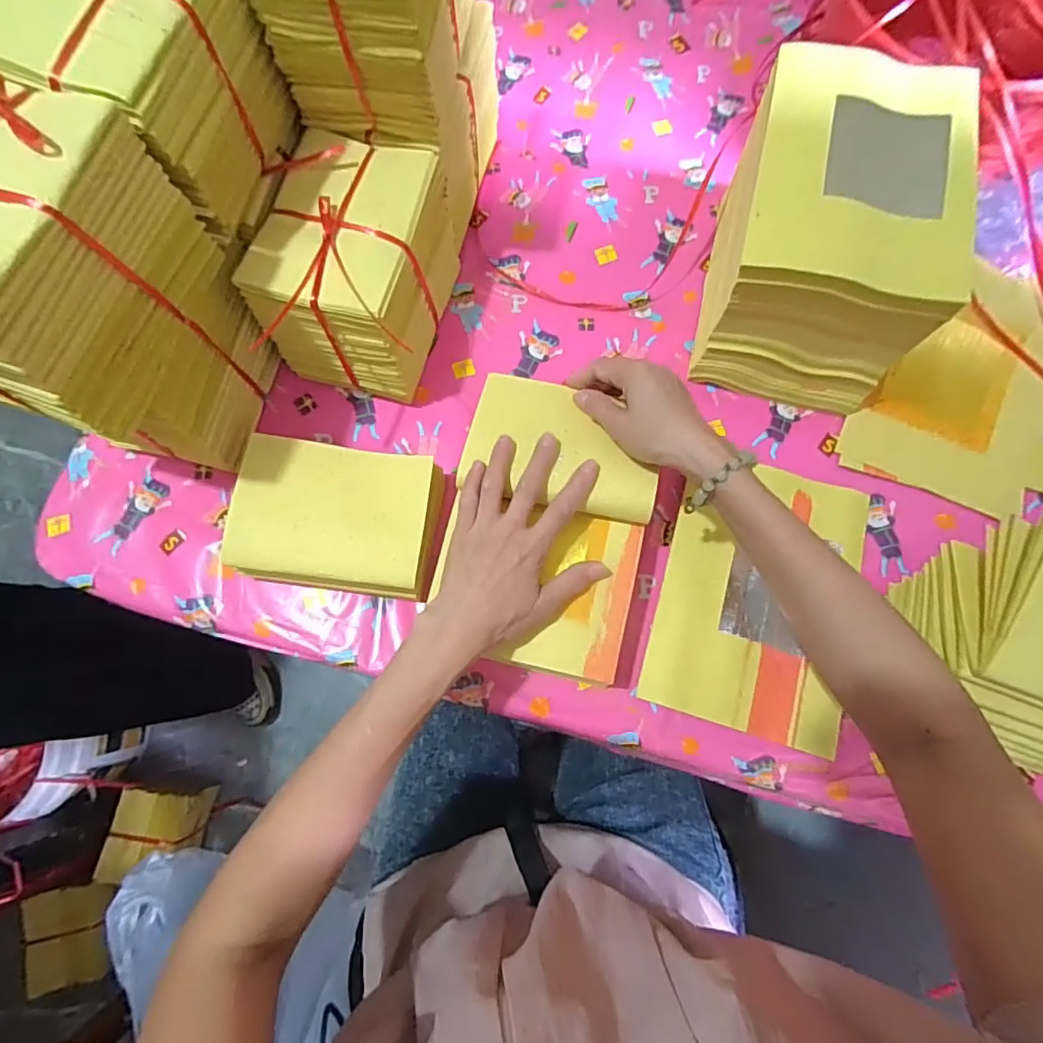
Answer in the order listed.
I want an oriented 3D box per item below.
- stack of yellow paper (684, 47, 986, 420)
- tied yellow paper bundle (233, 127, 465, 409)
[{"bbox_3d":[0.265,-0.255,0.486,0.156,0.158,0.249,14,76,3],"label":"stack of yellow paper"},{"bbox_3d":[-0.145,-0.226,0.491,0.127,0.122,0.176,14,76,4],"label":"tied yellow paper bundle"}]

